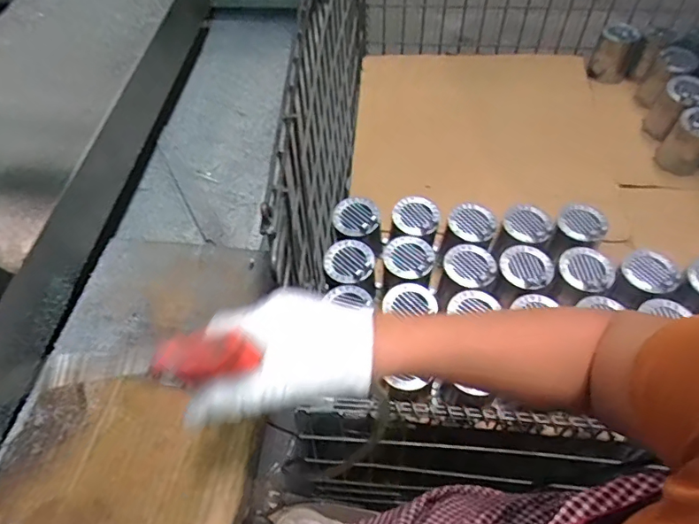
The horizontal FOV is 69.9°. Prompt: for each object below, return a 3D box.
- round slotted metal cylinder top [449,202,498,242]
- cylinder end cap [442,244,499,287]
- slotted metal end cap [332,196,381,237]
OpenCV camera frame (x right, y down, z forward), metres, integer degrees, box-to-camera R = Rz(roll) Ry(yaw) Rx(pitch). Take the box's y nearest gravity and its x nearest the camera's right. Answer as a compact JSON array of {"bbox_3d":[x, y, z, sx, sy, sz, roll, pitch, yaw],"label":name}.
[{"bbox_3d":[0.221,-0.072,0.902,0.081,0.021,0.071,5,58,5],"label":"round slotted metal cylinder top"},{"bbox_3d":[0.208,0.006,0.853,0.077,0.017,0.086,-34,63,-18],"label":"cylinder end cap"},{"bbox_3d":[0.012,-0.088,0.928,0.081,0.031,0.095,-12,58,-6],"label":"slotted metal end cap"}]

